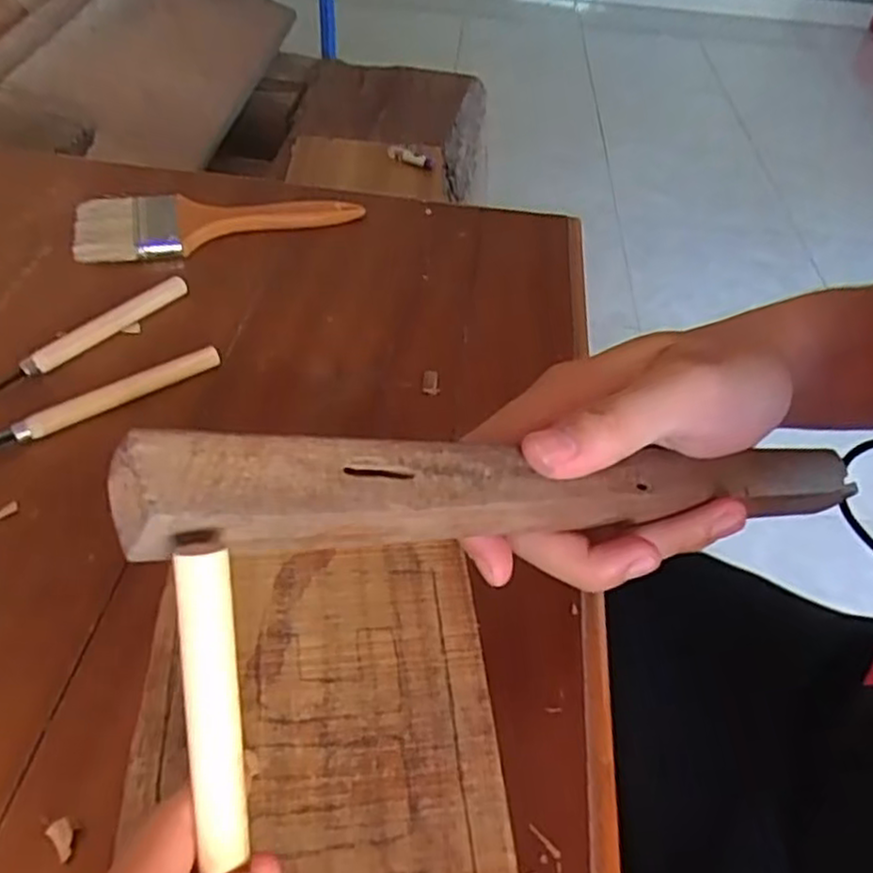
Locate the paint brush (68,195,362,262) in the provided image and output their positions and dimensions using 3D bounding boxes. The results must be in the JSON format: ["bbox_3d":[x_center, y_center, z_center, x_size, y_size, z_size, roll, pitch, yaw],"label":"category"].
[{"bbox_3d":[-0.151,-0.154,0.507,0.187,0.013,0.066,-14,49,-19],"label":"paint brush"}]

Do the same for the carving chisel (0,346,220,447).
[{"bbox_3d":[-0.171,-0.018,0.374,0.127,0.013,0.011,-26,54,-28],"label":"carving chisel"}]

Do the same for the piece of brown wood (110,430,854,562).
[{"bbox_3d":[0.054,0.017,0.239,0.293,0.015,0.026,2,42,-34],"label":"piece of brown wood"}]

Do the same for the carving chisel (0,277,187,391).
[{"bbox_3d":[-0.194,-0.060,0.414,0.016,0.015,0.123,33,51,24],"label":"carving chisel"}]

